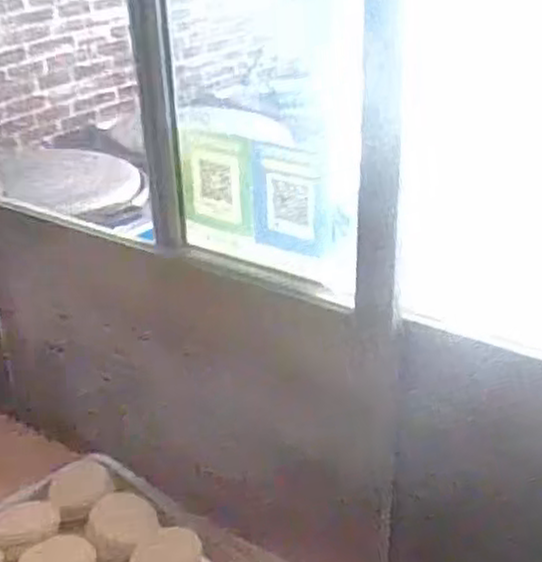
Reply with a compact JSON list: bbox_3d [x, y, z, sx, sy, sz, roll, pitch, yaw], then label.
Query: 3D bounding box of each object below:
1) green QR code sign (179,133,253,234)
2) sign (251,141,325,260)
[{"bbox_3d":[-0.062,-0.112,0.852,0.094,0.112,0.004,9,24,27],"label":"green QR code sign"},{"bbox_3d":[0.019,-0.087,0.804,0.089,0.110,0.007,11,22,30],"label":"sign"}]

